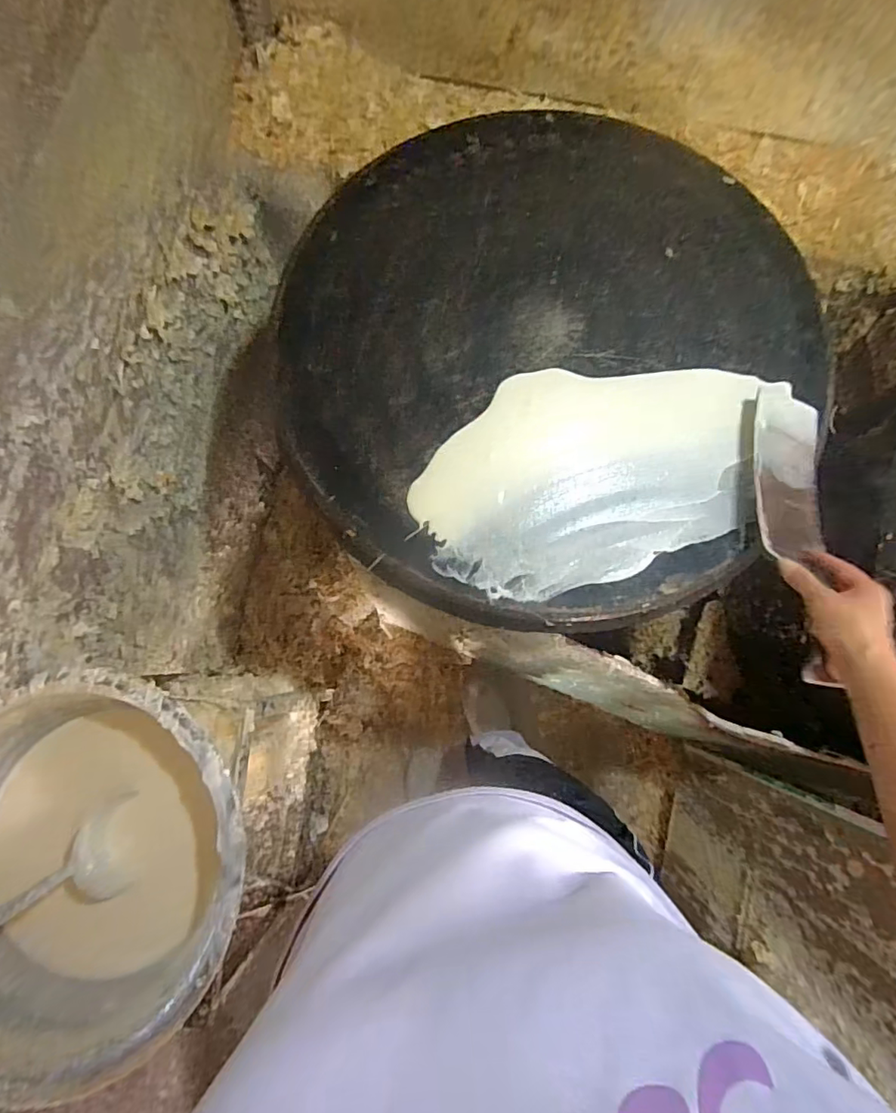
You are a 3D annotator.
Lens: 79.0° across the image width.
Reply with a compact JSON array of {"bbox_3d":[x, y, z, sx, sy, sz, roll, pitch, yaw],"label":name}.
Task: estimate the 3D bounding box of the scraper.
[{"bbox_3d":[0.350,-0.093,0.559,0.075,0.028,0.196,7,75,2],"label":"scraper"}]

